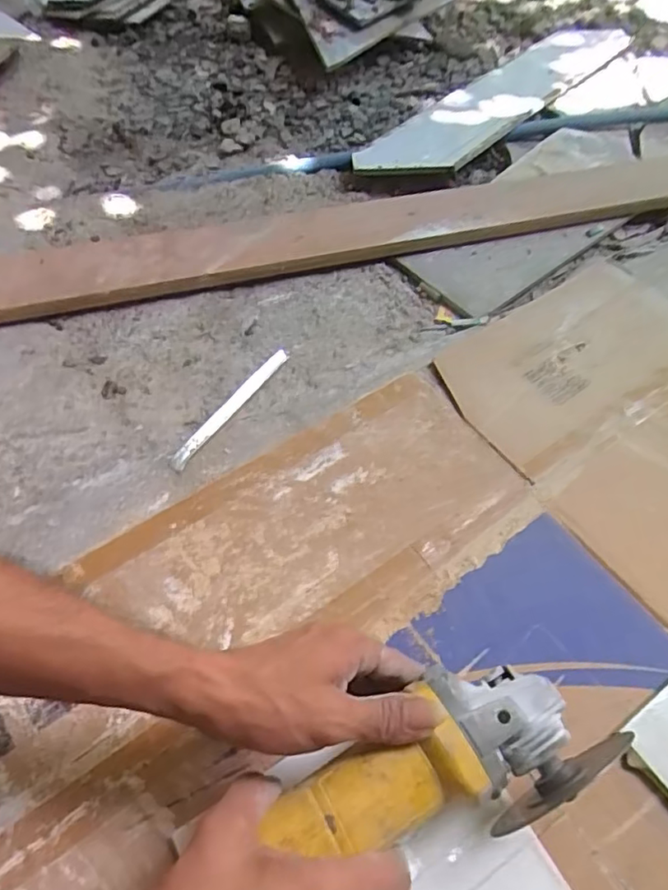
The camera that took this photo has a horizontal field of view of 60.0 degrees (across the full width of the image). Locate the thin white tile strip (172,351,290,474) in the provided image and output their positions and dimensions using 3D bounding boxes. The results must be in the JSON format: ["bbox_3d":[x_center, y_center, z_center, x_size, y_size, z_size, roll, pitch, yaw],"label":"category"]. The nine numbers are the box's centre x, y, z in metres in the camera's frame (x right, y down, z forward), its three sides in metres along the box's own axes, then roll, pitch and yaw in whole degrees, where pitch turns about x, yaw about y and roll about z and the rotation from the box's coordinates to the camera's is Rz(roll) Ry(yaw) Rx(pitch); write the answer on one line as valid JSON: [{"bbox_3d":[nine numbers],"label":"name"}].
[{"bbox_3d":[-0.103,-0.041,0.586,0.016,0.008,0.178,30,59,16],"label":"thin white tile strip"}]

